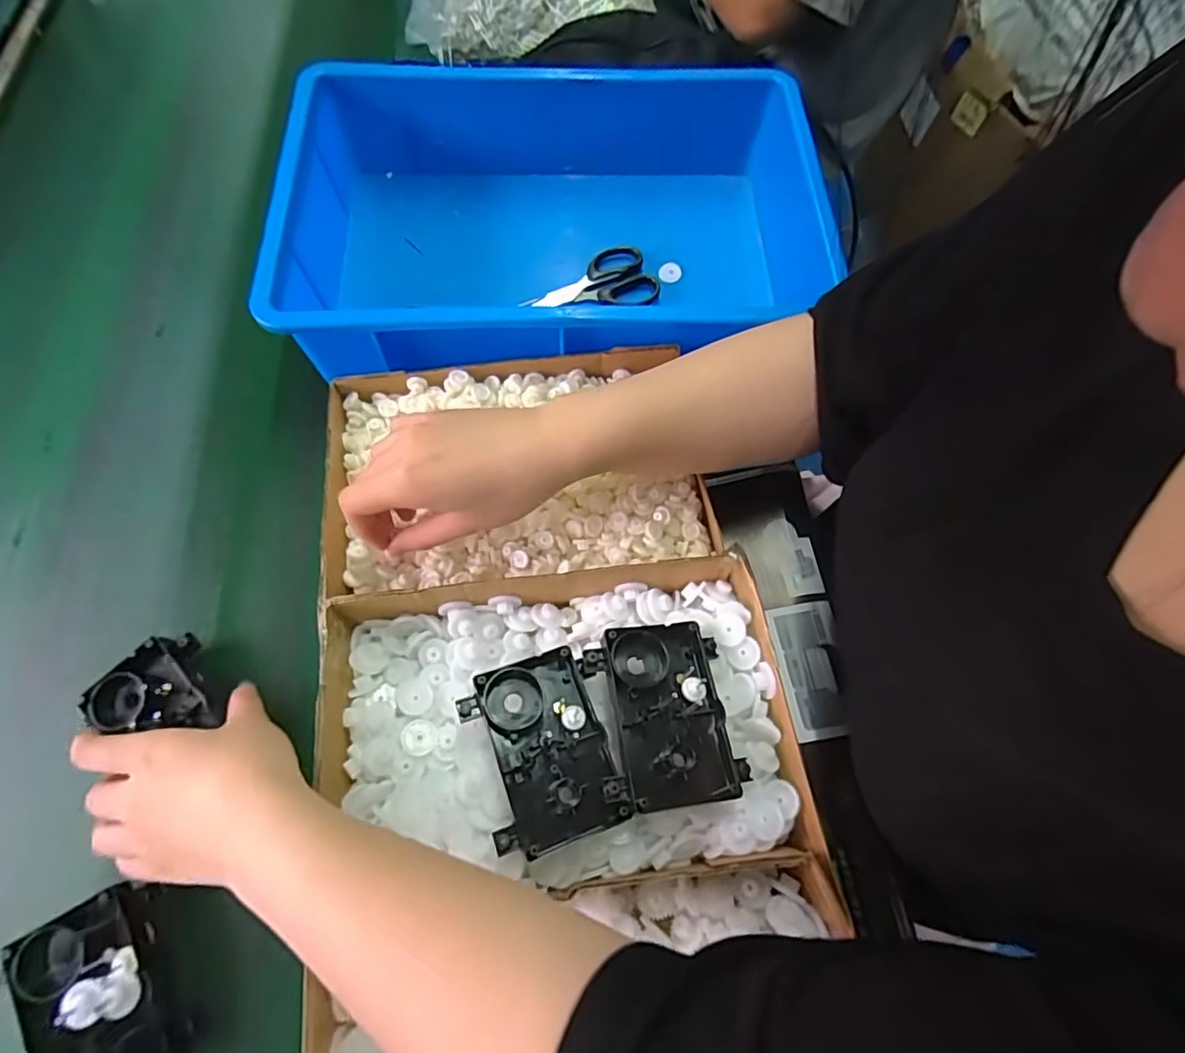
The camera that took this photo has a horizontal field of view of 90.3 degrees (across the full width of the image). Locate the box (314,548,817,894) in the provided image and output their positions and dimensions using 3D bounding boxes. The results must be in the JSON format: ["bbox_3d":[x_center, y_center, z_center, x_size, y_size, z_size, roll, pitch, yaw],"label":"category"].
[{"bbox_3d":[-0.021,0.114,0.352,0.261,0.049,0.167,-5,68,-3],"label":"box"}]

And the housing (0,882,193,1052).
[{"bbox_3d":[-0.268,0.258,0.321,0.061,0.032,0.098,-28,71,-12],"label":"housing"}]

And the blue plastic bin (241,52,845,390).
[{"bbox_3d":[-0.028,-0.250,0.507,0.430,0.112,0.272,-3,68,-2],"label":"blue plastic bin"}]

